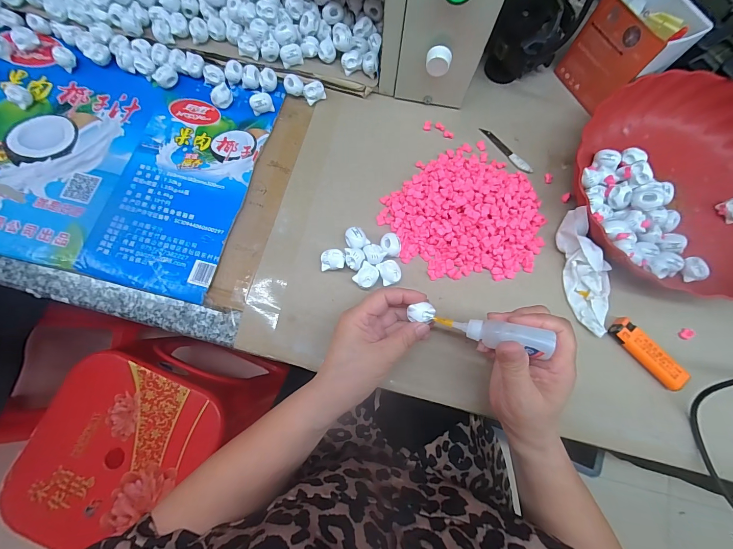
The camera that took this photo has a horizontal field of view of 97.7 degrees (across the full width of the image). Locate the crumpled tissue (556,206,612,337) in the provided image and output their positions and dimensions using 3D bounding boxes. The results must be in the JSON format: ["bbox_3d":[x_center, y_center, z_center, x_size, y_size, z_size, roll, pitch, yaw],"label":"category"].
[{"bbox_3d":[0.230,-0.006,0.332,0.038,0.032,0.128,-5,76,-2],"label":"crumpled tissue"}]

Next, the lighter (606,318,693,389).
[{"bbox_3d":[0.282,0.079,0.321,0.022,0.012,0.081,-42,79,-10],"label":"lighter"}]

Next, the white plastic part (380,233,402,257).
[{"bbox_3d":[0.026,-0.031,0.346,0.022,0.015,0.024,2,75,0],"label":"white plastic part"}]

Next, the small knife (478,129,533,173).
[{"bbox_3d":[0.169,-0.151,0.390,0.013,0.004,0.080,-39,79,-10],"label":"small knife"}]

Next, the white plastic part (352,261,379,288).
[{"bbox_3d":[0.000,0.002,0.336,0.021,0.014,0.025,34,78,8],"label":"white plastic part"}]

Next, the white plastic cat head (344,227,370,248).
[{"bbox_3d":[-0.011,-0.037,0.349,0.021,0.022,0.024,-31,78,-8],"label":"white plastic cat head"}]

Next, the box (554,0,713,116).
[{"bbox_3d":[0.297,-0.259,0.369,0.071,0.093,0.091,-23,77,-6],"label":"box"}]

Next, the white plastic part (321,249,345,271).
[{"bbox_3d":[-0.035,-0.014,0.340,0.025,0.017,0.020,0,75,0],"label":"white plastic part"}]

